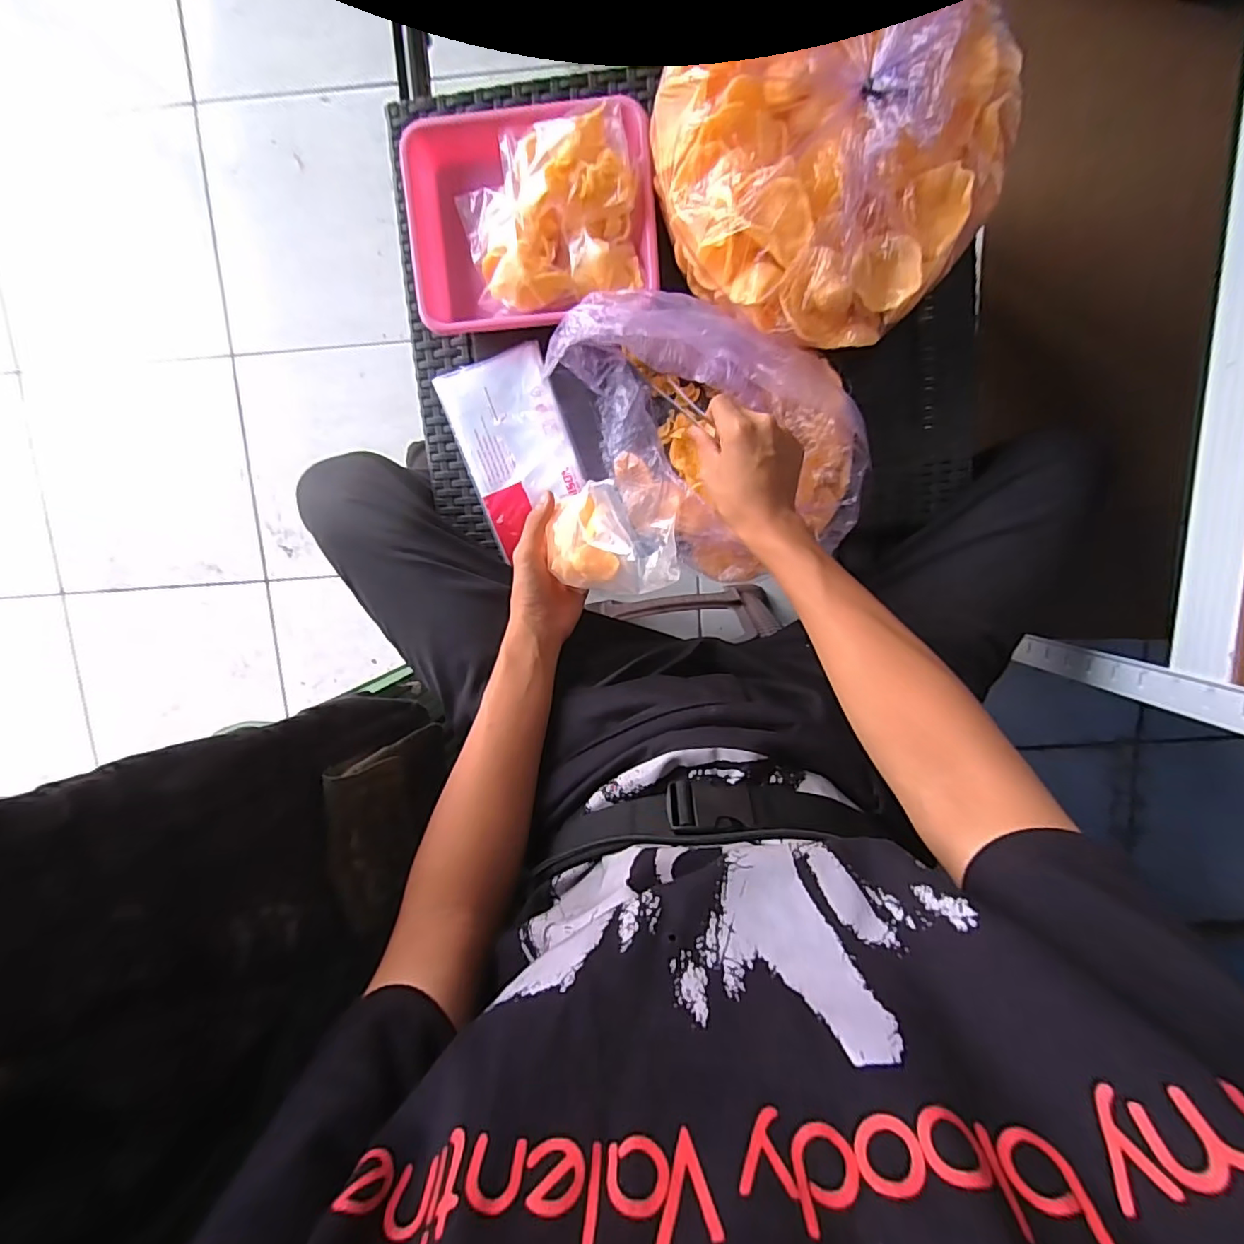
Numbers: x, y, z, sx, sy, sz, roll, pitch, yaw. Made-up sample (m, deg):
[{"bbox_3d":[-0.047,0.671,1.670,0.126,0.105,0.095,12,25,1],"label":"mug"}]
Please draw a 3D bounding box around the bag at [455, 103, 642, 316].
[{"bbox_3d":[-0.064,-0.360,0.504,0.156,0.058,0.135,-14,98,4],"label":"bag"}]

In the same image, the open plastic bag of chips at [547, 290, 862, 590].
[{"bbox_3d":[0.084,-0.178,0.517,0.219,0.080,0.277,-32,96,7],"label":"open plastic bag of chips"}]

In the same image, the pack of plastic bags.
[{"bbox_3d":[-0.106,-0.175,0.556,0.108,0.018,0.175,-19,98,5],"label":"pack of plastic bags"}]

